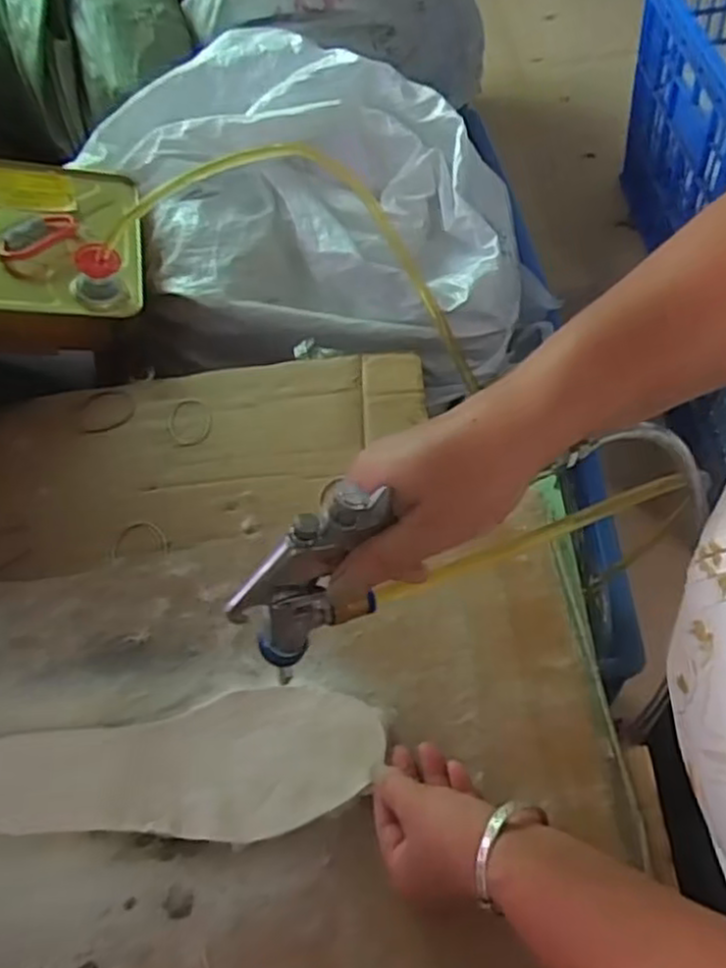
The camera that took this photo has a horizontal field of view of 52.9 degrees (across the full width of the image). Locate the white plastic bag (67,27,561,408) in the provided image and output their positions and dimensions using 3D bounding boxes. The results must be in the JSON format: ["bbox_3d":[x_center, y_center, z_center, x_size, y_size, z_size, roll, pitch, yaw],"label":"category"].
[{"bbox_3d":[-0.079,-0.312,0.850,0.399,0.193,0.453,-23,57,-6],"label":"white plastic bag"}]

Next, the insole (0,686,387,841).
[{"bbox_3d":[-0.129,0.195,0.499,0.279,0.011,0.089,-6,58,0],"label":"insole"}]

